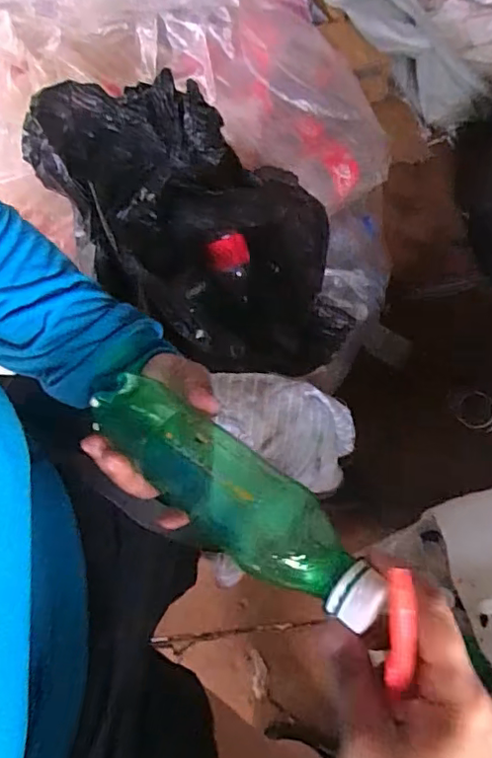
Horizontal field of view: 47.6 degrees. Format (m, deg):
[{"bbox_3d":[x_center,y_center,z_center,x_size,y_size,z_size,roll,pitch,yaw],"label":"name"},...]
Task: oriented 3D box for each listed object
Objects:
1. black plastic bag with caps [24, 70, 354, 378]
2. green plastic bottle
[{"bbox_3d":[-0.063,-0.215,0.811,0.511,0.211,0.219,37,65,-32],"label":"black plastic bag with caps"},{"bbox_3d":[-0.012,0.064,0.315,0.198,0.049,0.049,33,70,27],"label":"green plastic bottle"}]

